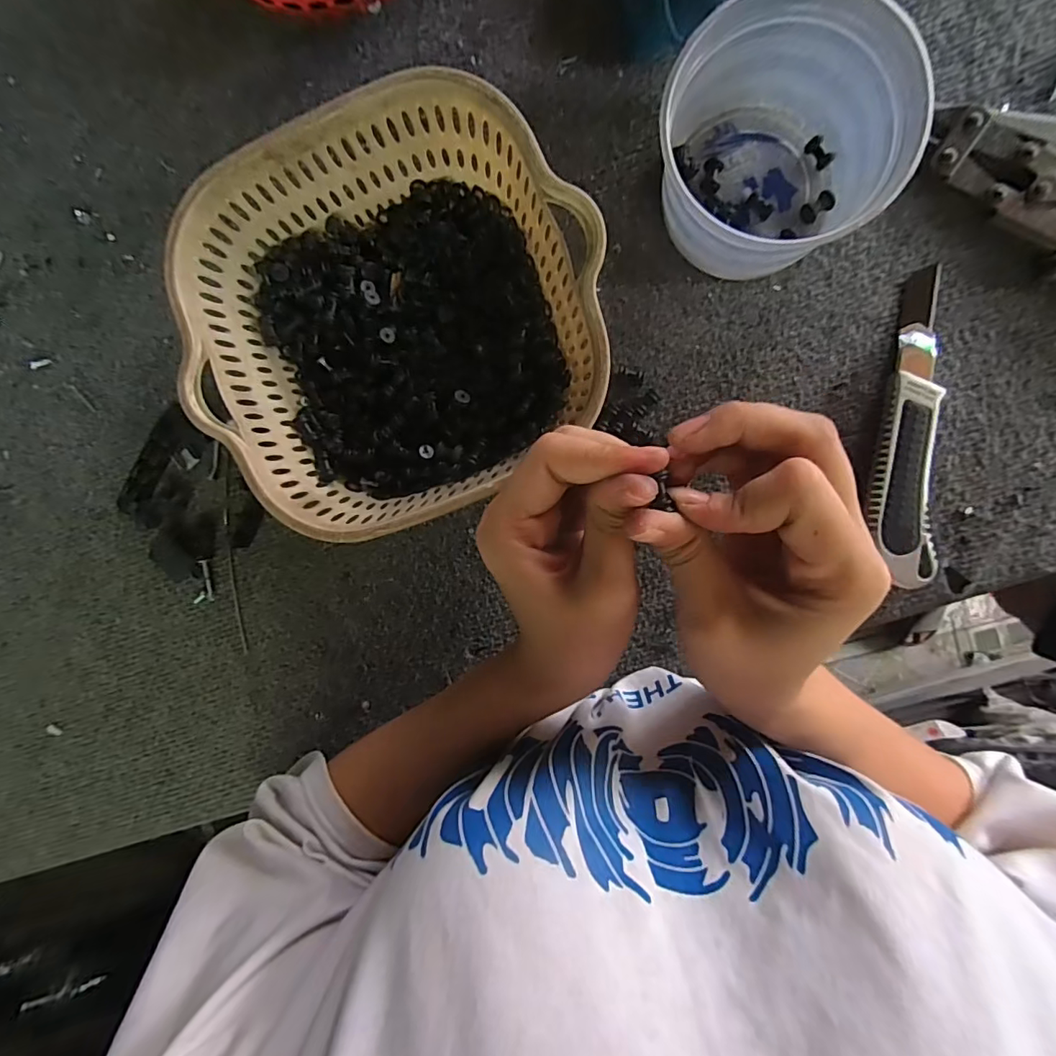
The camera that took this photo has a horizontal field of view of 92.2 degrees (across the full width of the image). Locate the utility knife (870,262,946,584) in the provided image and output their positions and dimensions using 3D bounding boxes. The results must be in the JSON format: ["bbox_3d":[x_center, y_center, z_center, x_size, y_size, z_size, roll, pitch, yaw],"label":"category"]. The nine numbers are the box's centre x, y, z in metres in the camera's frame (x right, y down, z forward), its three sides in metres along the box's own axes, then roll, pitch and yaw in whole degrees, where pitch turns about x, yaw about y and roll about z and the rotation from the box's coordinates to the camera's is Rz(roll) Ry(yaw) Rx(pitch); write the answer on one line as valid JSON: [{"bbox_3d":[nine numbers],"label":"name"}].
[{"bbox_3d":[0.220,-0.058,0.295,0.034,0.021,0.179,1,96,4],"label":"utility knife"}]

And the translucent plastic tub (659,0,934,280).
[{"bbox_3d":[0.128,-0.195,0.266,0.104,0.068,0.112,0,96,4],"label":"translucent plastic tub"}]

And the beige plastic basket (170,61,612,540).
[{"bbox_3d":[-0.066,-0.104,0.283,0.211,0.081,0.192,-20,94,6],"label":"beige plastic basket"}]

